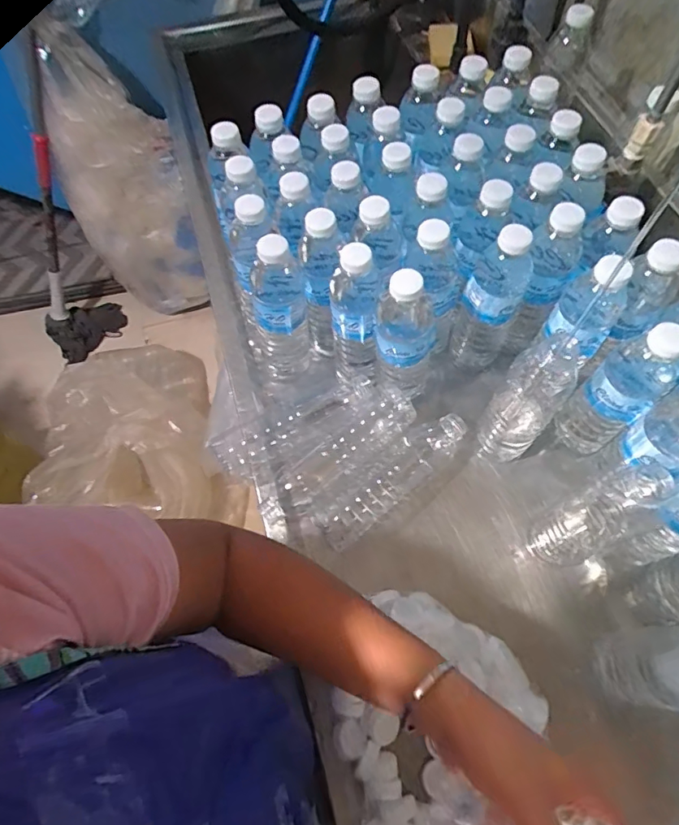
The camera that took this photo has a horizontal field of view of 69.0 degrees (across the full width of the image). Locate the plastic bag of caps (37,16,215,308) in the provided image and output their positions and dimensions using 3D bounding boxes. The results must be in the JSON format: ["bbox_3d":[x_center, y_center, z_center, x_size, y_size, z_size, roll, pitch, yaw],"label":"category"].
[{"bbox_3d":[-0.568,-0.588,1.416,0.340,0.703,0.229,27,68,13],"label":"plastic bag of caps"}]

